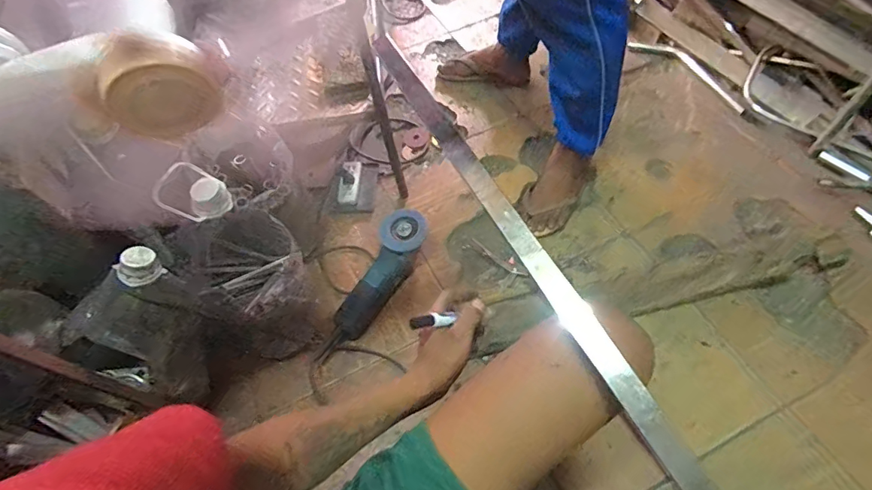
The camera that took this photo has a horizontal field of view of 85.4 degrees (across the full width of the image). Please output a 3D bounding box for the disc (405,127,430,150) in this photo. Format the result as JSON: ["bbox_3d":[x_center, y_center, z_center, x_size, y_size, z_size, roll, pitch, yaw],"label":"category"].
[{"bbox_3d":[-0.046,-0.263,1.161,0.055,0.009,0.063,36,70,7],"label":"disc"}]

